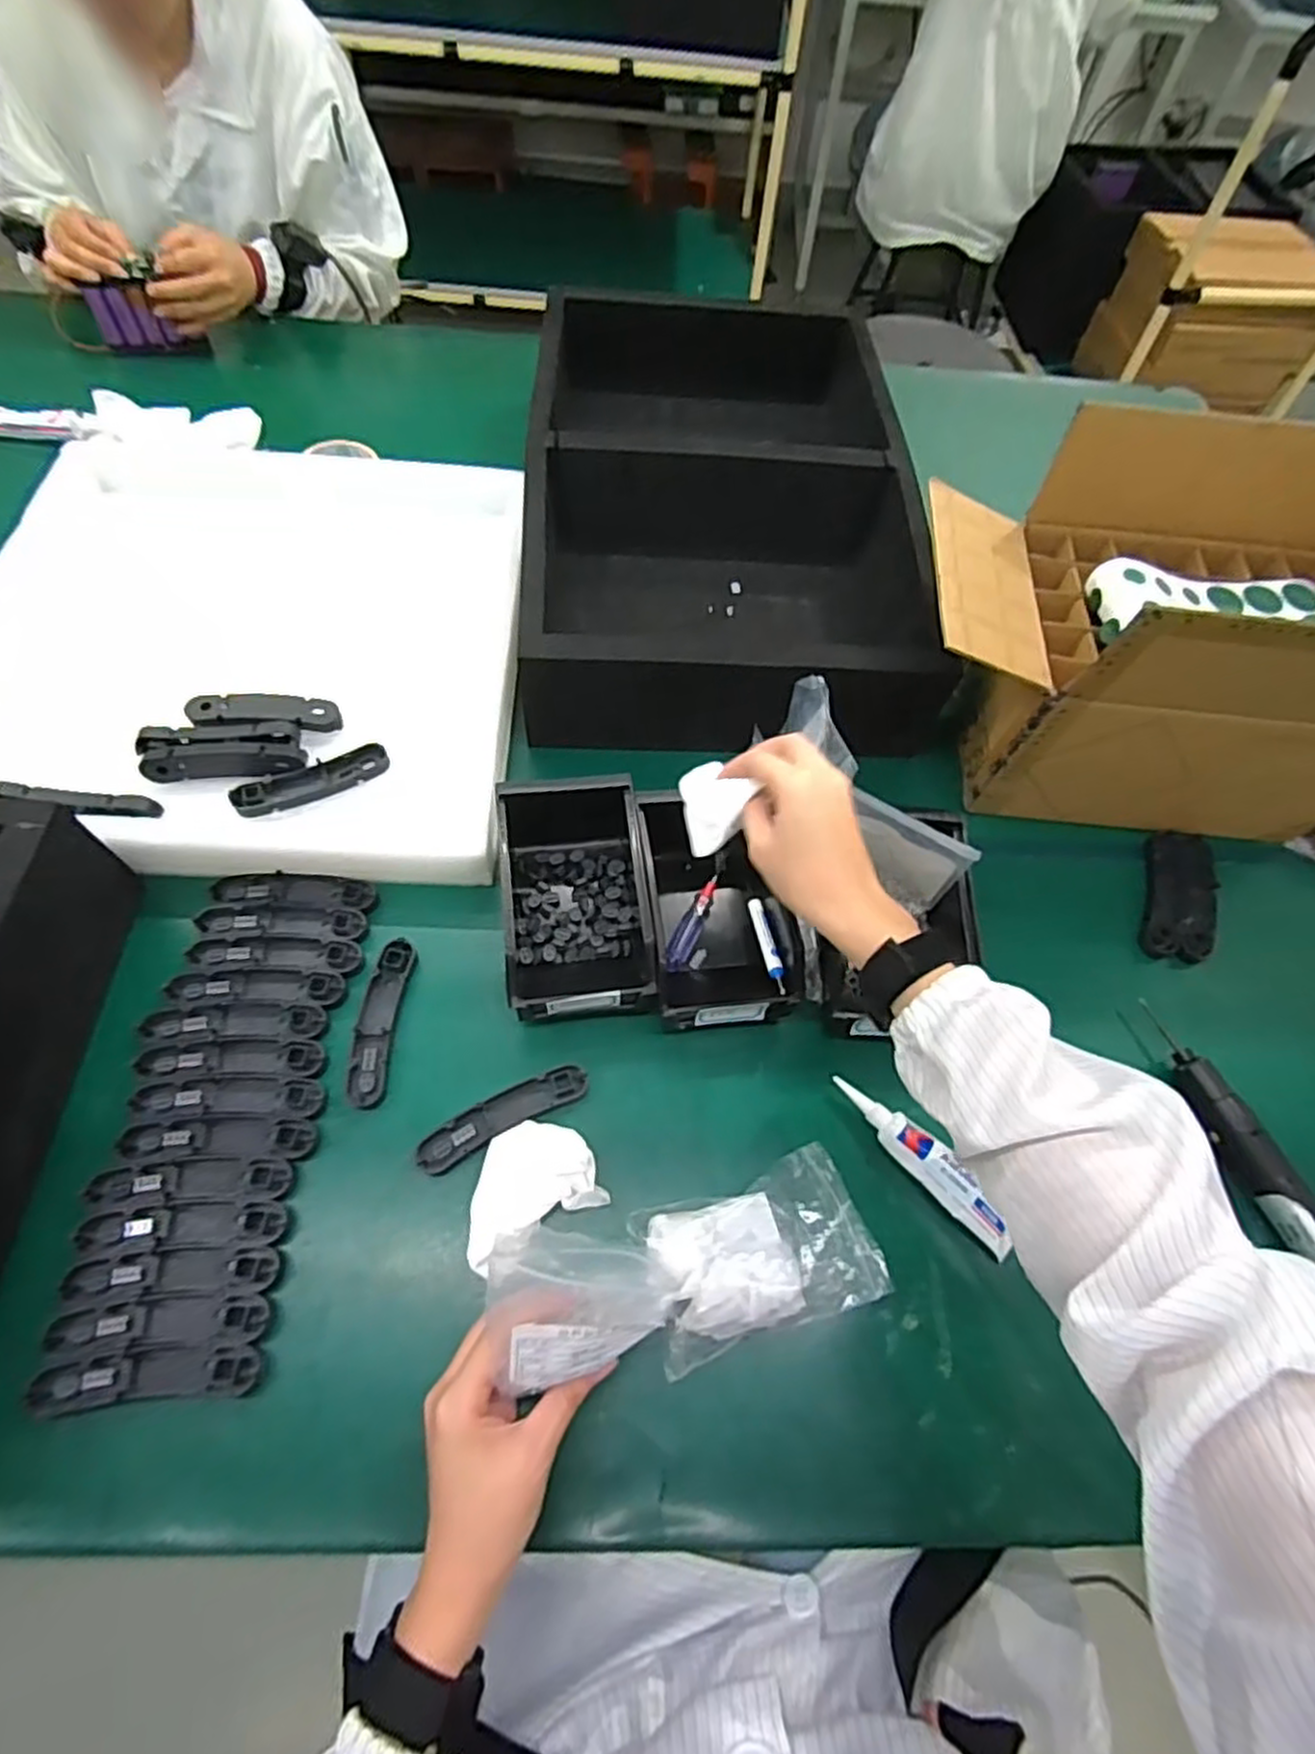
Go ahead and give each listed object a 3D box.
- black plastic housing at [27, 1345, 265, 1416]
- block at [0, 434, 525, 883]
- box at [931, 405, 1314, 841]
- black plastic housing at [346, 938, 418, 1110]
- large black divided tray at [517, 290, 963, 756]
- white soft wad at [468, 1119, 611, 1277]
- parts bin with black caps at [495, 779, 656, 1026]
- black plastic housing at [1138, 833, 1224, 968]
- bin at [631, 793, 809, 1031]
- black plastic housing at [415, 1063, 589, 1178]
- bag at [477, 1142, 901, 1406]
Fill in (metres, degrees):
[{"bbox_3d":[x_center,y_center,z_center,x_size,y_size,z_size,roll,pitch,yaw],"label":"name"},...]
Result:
[{"bbox_3d":[-0.292,0.289,0.439,0.119,0.013,0.025,-3,62,-6],"label":"black plastic housing"},{"bbox_3d":[-0.356,-0.230,0.689,0.456,0.053,0.500,2,61,-4],"label":"block"},{"bbox_3d":[0.404,-0.192,0.625,0.397,0.239,0.228,6,61,-1],"label":"box"},{"bbox_3d":[-0.202,0.103,0.550,0.029,0.016,0.118,6,61,-1],"label":"black plastic housing"},{"bbox_3d":[0.065,-0.381,0.777,0.378,0.105,0.579,2,61,-3],"label":"large black divided tray"},{"bbox_3d":[-0.087,0.199,0.497,0.091,0.028,0.070,-24,66,-16],"label":"white soft wad"},{"bbox_3d":[-0.063,0.009,0.576,0.101,0.068,0.186,-5,62,-7],"label":"parts bin with black caps"},{"bbox_3d":[0.453,0.016,0.657,0.060,0.016,0.128,19,62,6],"label":"black plastic housing"},{"bbox_3d":[0.040,0.028,0.583,0.107,0.087,0.175,-4,62,-7],"label":"bin"},{"bbox_3d":[-0.106,0.164,0.524,0.120,0.010,0.027,-26,66,-17],"label":"black plastic housing"},{"bbox_3d":[0.023,0.236,0.451,0.233,0.077,0.089,-1,59,-30],"label":"bag"}]

